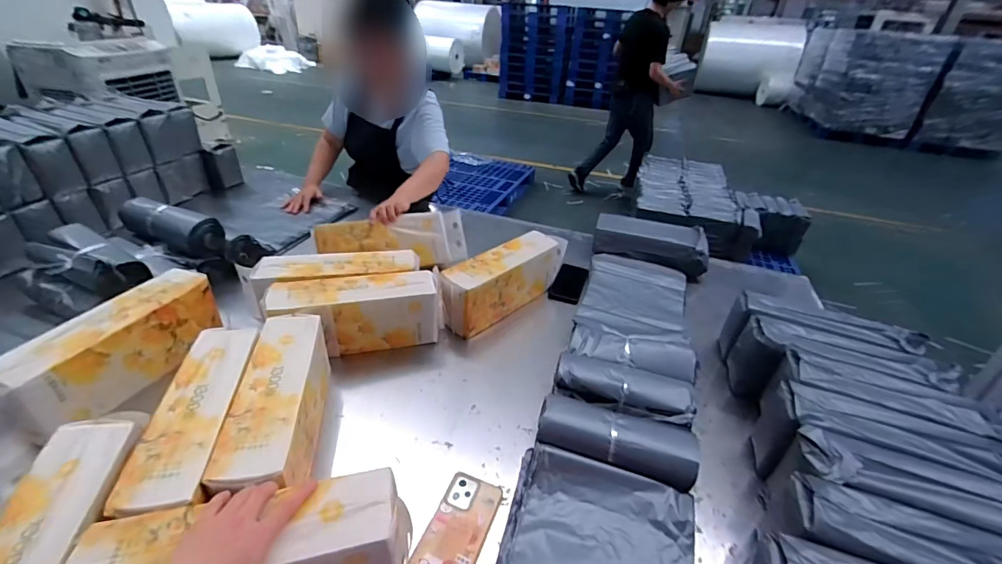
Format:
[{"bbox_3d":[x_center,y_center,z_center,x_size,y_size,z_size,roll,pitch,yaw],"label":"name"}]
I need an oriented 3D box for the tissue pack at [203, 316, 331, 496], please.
[{"bbox_3d":[-0.330,0.187,0.651,0.093,0.110,0.305,-3,32,-13],"label":"tissue pack"}]

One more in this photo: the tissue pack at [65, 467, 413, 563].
[{"bbox_3d":[-0.266,0.310,0.480,0.317,0.135,0.095,-2,32,-15],"label":"tissue pack"}]

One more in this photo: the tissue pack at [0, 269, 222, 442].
[{"bbox_3d":[-0.645,0.112,0.740,0.098,0.128,0.311,11,32,10],"label":"tissue pack"}]

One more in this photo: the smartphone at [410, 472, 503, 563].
[{"bbox_3d":[-0.059,0.338,0.582,0.077,0.016,0.171,14,32,14],"label":"smartphone"}]

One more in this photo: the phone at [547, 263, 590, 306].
[{"bbox_3d":[0.181,0.002,1.137,0.077,0.020,0.162,15,32,16],"label":"phone"}]

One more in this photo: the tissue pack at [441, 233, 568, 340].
[{"bbox_3d":[0.007,-0.008,1.010,0.093,0.147,0.328,30,39,35],"label":"tissue pack"}]

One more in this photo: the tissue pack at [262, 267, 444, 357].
[{"bbox_3d":[-0.275,0.062,0.865,0.319,0.129,0.100,-6,33,-18],"label":"tissue pack"}]

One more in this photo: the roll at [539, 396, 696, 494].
[{"bbox_3d":[0.182,0.250,0.690,0.240,0.057,0.086,12,32,11],"label":"roll"}]

